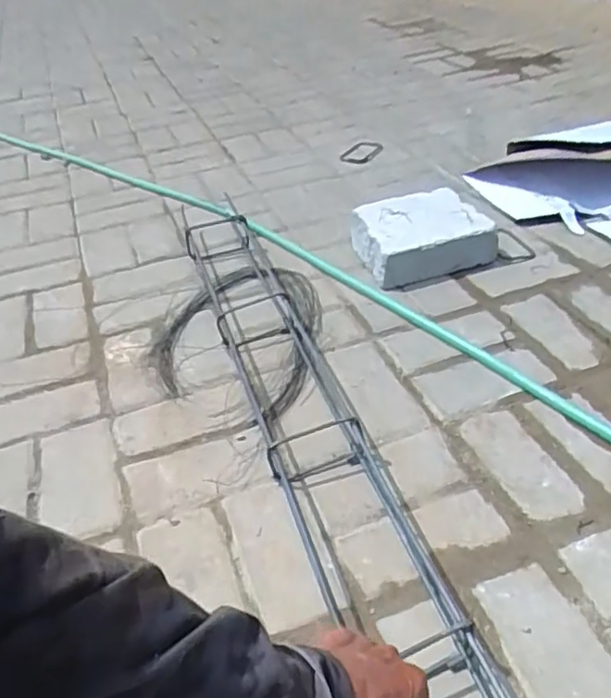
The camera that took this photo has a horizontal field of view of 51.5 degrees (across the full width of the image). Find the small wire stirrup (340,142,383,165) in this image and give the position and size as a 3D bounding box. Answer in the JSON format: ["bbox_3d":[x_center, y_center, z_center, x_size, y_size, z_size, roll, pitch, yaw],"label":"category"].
[{"bbox_3d":[0.147,-0.512,1.664,0.097,0.013,0.142,16,44,24],"label":"small wire stirrup"}]

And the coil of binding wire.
[{"bbox_3d":[-0.110,-0.034,1.072,0.262,0.029,0.398,2,40,9],"label":"coil of binding wire"}]

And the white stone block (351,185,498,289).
[{"bbox_3d":[0.211,-0.218,1.205,0.224,0.079,0.213,-17,40,-14],"label":"white stone block"}]

